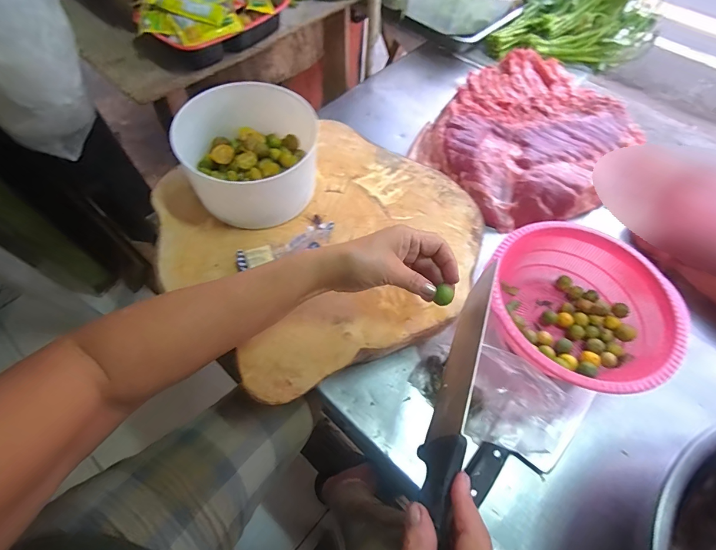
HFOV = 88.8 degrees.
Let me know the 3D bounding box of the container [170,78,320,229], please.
[{"bbox_3d":[-0.132,-0.151,0.474,0.157,0.105,0.146,1,63,-2],"label":"container"}]

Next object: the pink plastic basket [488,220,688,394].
[{"bbox_3d":[0.290,0.045,0.500,0.227,0.093,0.229,1,63,-2],"label":"pink plastic basket"}]

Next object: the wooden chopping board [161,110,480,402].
[{"bbox_3d":[-0.042,-0.062,0.482,0.409,0.035,0.369,-29,67,-16],"label":"wooden chopping board"}]

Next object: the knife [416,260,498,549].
[{"bbox_3d":[0.094,0.107,0.335,0.020,0.055,0.255,30,60,-12],"label":"knife"}]

